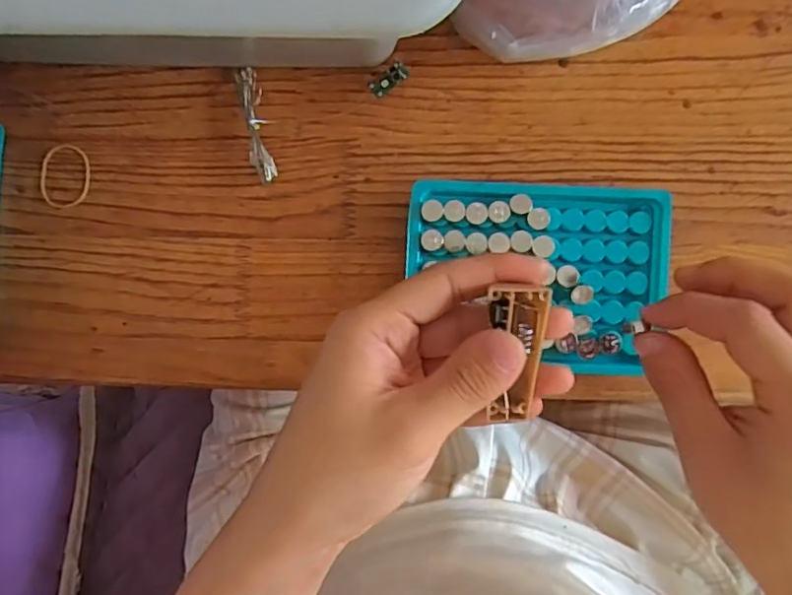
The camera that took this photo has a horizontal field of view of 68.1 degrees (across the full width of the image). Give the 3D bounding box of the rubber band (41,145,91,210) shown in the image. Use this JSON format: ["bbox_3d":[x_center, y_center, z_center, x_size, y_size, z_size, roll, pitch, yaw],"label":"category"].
[{"bbox_3d":[-0.182,-0.066,0.321,0.027,0.004,0.035,8,92,1],"label":"rubber band"}]

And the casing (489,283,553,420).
[{"bbox_3d":[0.042,0.020,0.204,0.020,0.012,0.049,0,107,1],"label":"casing"}]

